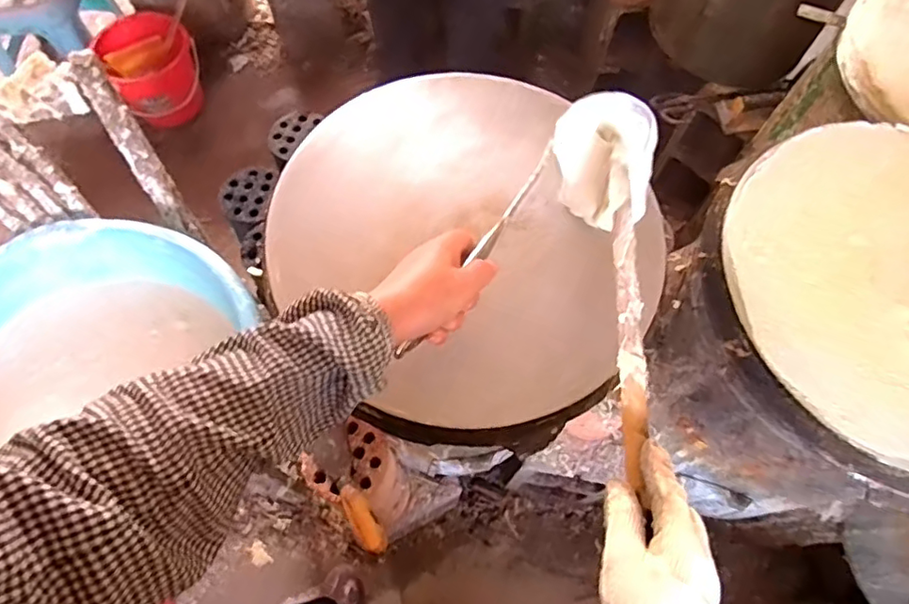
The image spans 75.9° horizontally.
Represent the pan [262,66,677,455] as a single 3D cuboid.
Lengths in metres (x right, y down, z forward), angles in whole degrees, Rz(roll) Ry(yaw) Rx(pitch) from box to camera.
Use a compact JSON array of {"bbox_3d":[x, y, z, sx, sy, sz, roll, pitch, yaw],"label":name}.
[{"bbox_3d":[0.015,-0.061,0.584,0.348,0.042,0.382,1,66,-1],"label":"pan"}]

